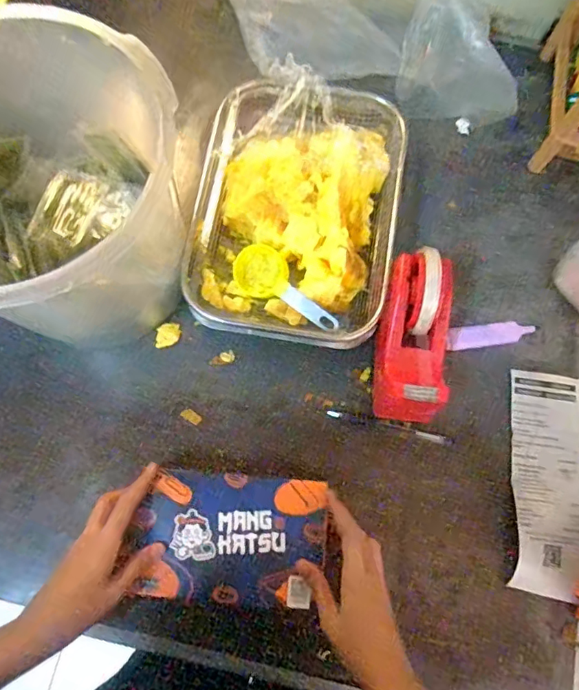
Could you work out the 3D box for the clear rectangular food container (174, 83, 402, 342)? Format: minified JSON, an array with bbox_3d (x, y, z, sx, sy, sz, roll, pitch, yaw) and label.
[{"bbox_3d":[0.007,-0.148,0.565,0.215,0.054,0.289,9,75,1],"label":"clear rectangular food container"}]

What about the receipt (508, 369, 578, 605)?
[{"bbox_3d":[0.268,0.136,0.521,0.080,0.024,0.218,8,75,1],"label":"receipt"}]

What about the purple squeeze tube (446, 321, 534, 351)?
[{"bbox_3d":[0.220,-0.011,0.560,0.098,0.009,0.024,-8,75,-3],"label":"purple squeeze tube"}]

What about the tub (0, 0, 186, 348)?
[{"bbox_3d":[-0.232,-0.134,0.478,0.225,0.216,0.218,0,75,-1],"label":"tub"}]

